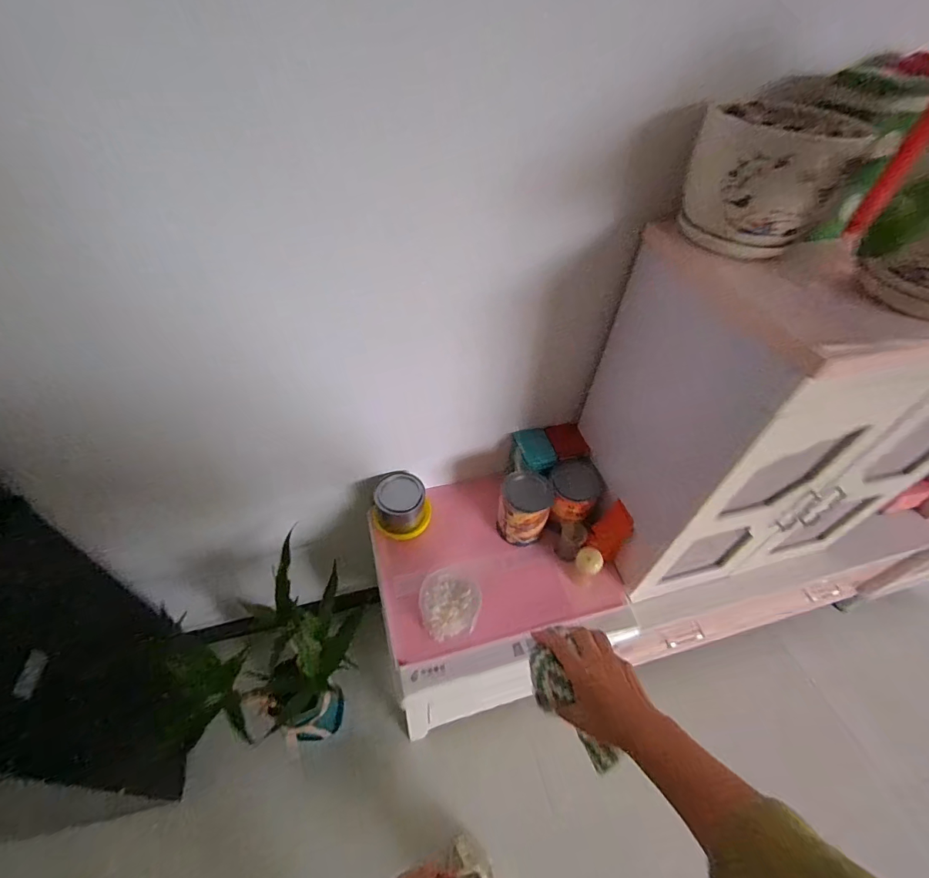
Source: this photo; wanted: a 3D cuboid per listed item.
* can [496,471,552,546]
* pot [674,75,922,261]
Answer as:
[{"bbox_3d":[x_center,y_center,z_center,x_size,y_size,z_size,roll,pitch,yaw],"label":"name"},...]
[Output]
[{"bbox_3d":[0.118,0.134,0.883,0.102,0.099,0.111,8,48,2],"label":"can"},{"bbox_3d":[0.376,-0.325,0.534,0.178,0.146,0.164,-31,57,-28],"label":"pot"}]

